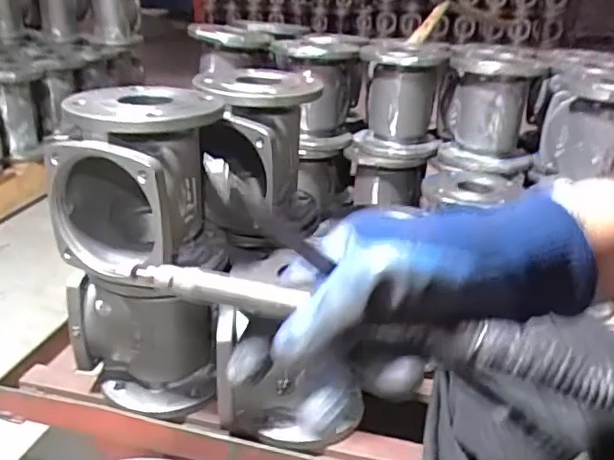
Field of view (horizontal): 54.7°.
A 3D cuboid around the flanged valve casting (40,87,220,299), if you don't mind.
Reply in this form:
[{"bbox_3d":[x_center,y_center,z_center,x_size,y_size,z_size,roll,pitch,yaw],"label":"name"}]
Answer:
[{"bbox_3d":[-0.187,-0.056,0.702,0.156,0.195,0.167,12,26,23],"label":"flanged valve casting"}]

